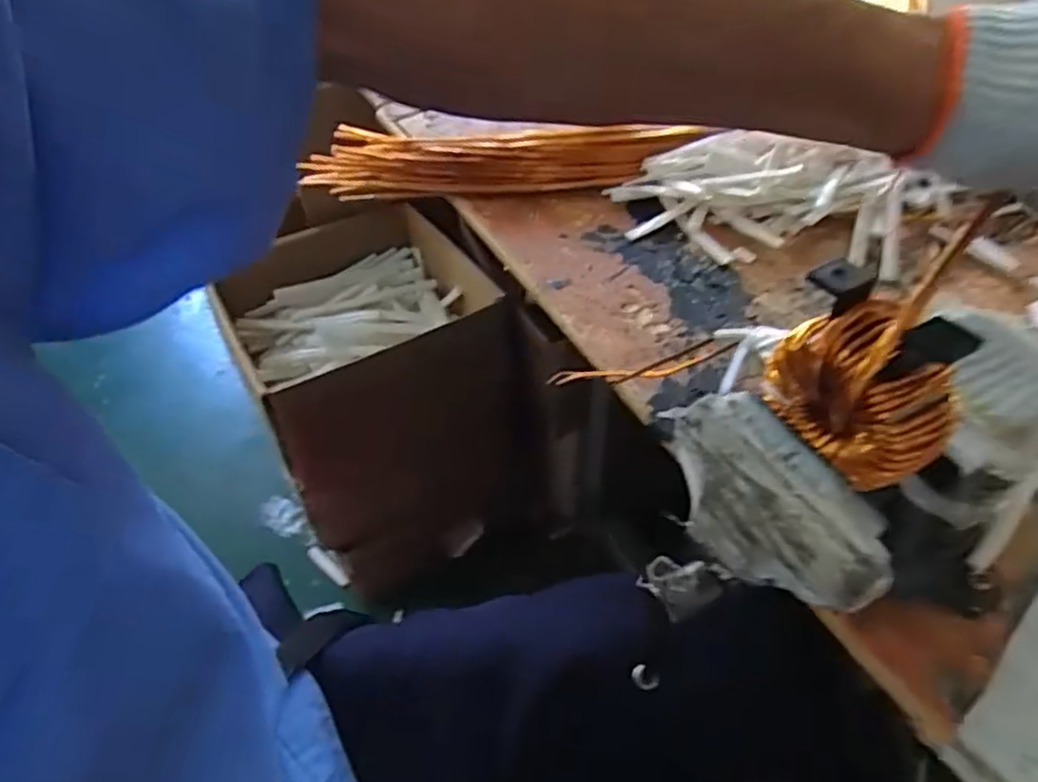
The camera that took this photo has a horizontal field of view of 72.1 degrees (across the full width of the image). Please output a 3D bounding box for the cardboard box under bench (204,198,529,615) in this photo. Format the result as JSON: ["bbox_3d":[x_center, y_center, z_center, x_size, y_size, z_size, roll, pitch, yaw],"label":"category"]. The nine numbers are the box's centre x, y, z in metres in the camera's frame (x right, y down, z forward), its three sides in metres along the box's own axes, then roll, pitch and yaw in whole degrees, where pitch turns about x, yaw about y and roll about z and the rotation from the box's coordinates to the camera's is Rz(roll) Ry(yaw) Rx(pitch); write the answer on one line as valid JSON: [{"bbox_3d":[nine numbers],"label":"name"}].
[{"bbox_3d":[-0.221,-0.007,1.089,0.330,0.430,0.395,-19,50,-15],"label":"cardboard box under bench"}]

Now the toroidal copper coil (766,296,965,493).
[{"bbox_3d":[0.140,-0.001,0.290,0.033,0.060,0.071,-24,52,-19],"label":"toroidal copper coil"}]

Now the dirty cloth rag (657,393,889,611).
[{"bbox_3d":[0.106,0.049,0.313,0.059,0.026,0.109,-38,54,3],"label":"dirty cloth rag"}]

